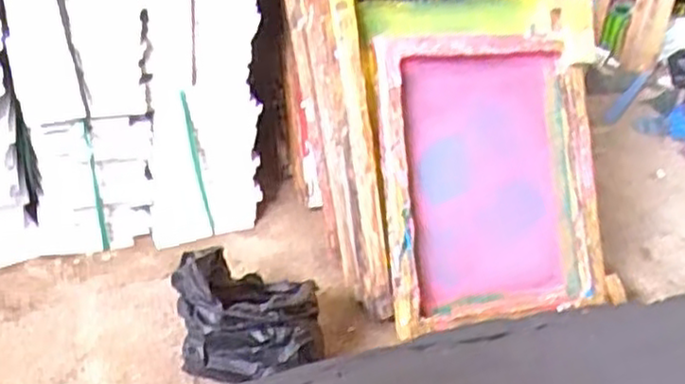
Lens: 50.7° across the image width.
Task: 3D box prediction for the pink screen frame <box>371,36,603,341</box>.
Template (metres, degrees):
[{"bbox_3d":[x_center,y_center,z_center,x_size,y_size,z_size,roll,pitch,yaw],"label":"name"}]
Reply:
[{"bbox_3d":[0.194,-0.018,0.964,0.291,0.381,0.053,-7,5,-14],"label":"pink screen frame"}]

